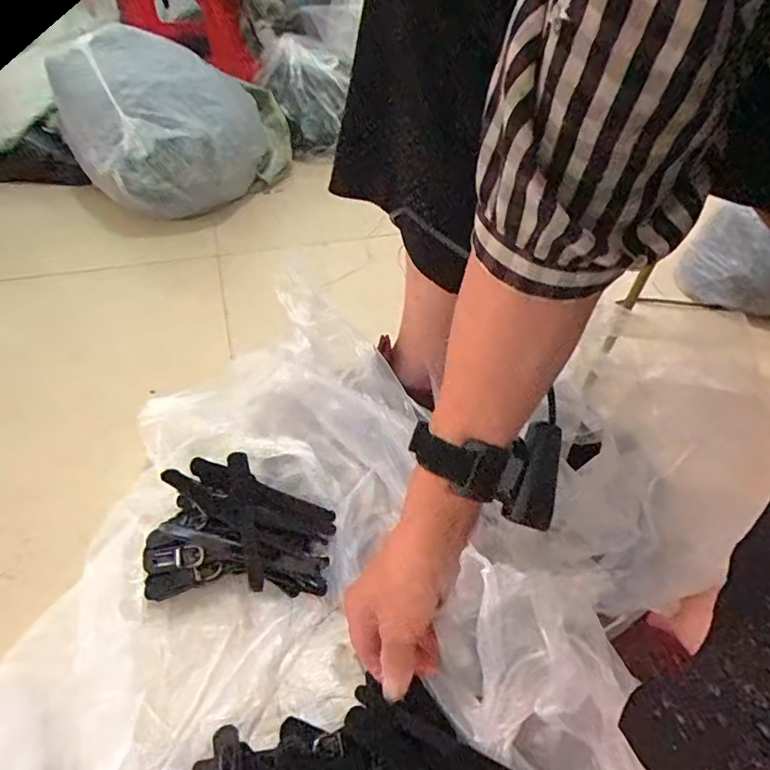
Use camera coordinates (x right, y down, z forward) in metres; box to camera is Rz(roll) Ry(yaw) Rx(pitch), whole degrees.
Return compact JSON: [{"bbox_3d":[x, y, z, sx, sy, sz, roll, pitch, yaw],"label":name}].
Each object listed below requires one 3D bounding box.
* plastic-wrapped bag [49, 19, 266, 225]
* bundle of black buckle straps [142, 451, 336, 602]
[{"bbox_3d":[-0.311,-0.367,0.747,0.272,0.226,0.208,-25,50,-20],"label":"plastic-wrapped bag"},{"bbox_3d":[-0.120,0.115,0.433,0.149,0.059,0.106,-4,46,-1],"label":"bundle of black buckle straps"}]

